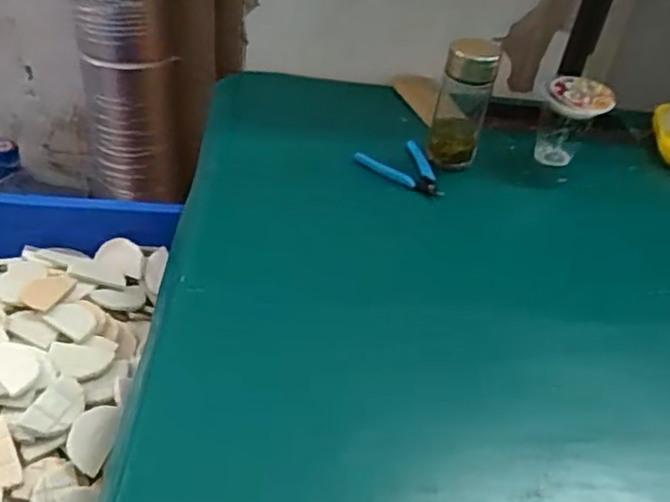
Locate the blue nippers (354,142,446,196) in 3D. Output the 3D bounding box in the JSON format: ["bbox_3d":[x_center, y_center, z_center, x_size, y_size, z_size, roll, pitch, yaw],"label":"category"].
[{"bbox_3d":[0.085,-0.103,0.852,0.091,0.018,0.109,-10,43,-20],"label":"blue nippers"}]

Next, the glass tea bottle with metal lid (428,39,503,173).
[{"bbox_3d":[0.166,-0.194,0.860,0.065,0.159,0.062,10,39,3],"label":"glass tea bottle with metal lid"}]

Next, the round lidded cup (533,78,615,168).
[{"bbox_3d":[0.320,-0.171,0.892,0.082,0.104,0.075,5,40,-4],"label":"round lidded cup"}]

